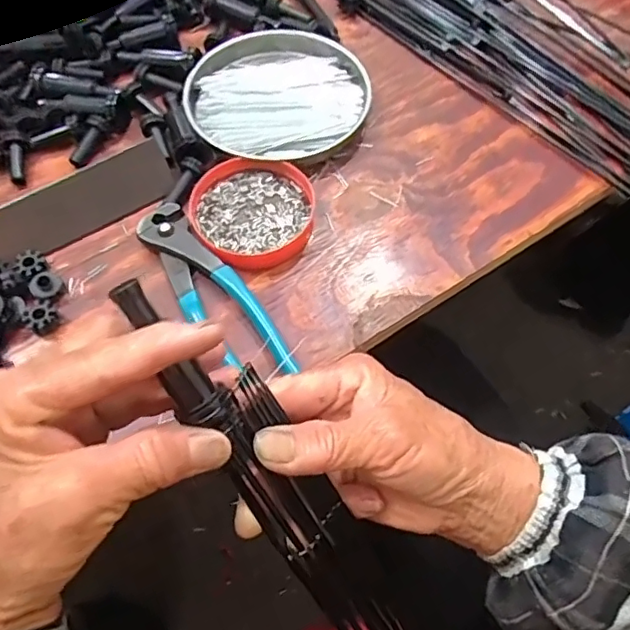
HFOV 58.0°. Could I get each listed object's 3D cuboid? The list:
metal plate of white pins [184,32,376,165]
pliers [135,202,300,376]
[{"bbox_3d":[-0.029,-0.168,0.424,0.130,0.017,0.126,0,62,0],"label":"metal plate of white pins"},{"bbox_3d":[-0.063,-0.014,0.346,0.038,0.015,0.143,-32,66,-16],"label":"pliers"}]

